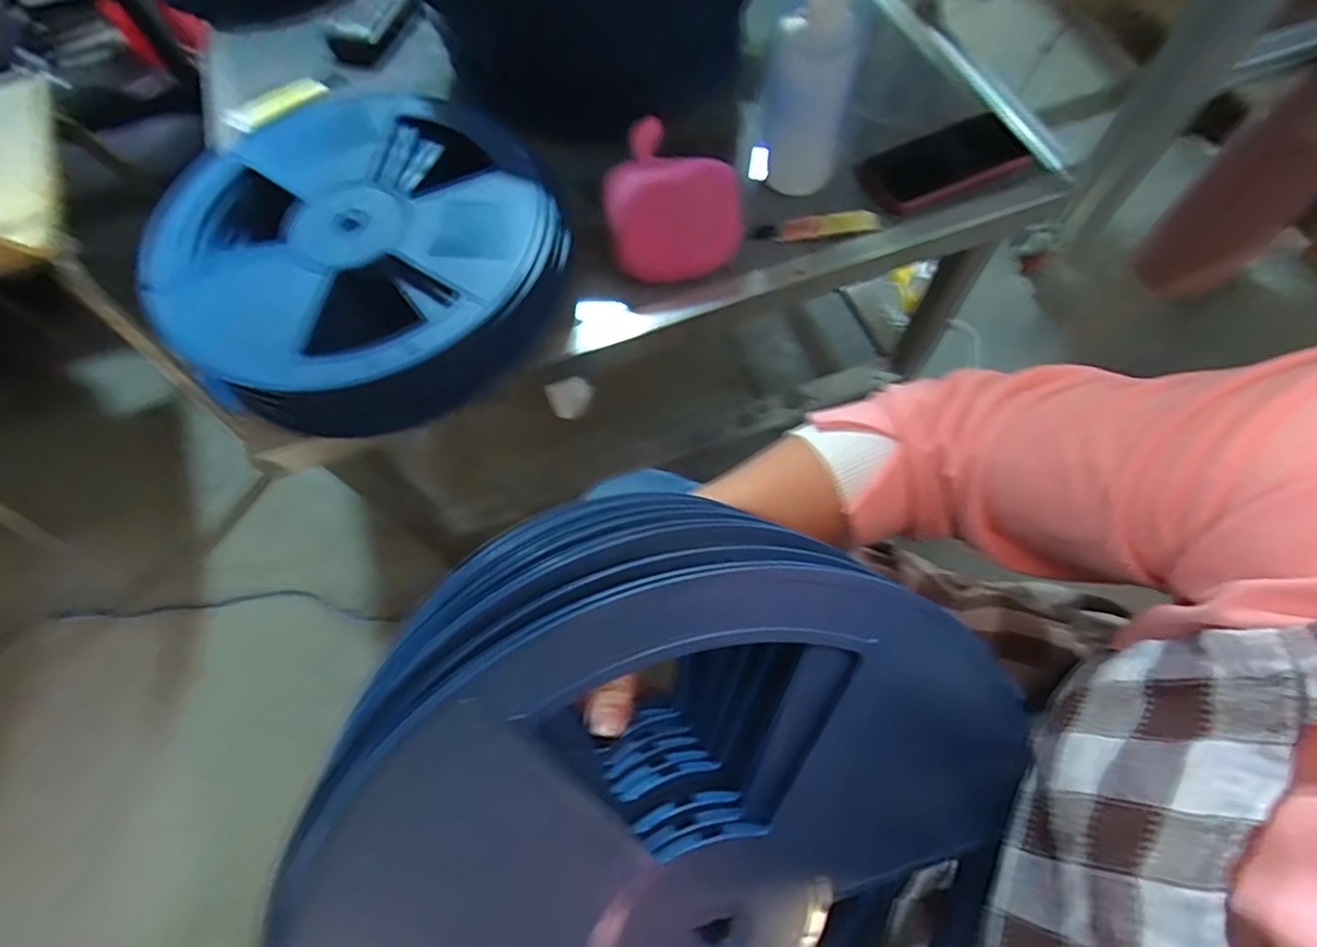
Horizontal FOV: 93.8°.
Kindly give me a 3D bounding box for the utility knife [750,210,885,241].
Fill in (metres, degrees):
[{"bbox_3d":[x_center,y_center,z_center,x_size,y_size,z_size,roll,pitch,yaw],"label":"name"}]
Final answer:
[{"bbox_3d":[0.148,-0.236,0.588,0.121,0.014,0.023,-10,66,-2],"label":"utility knife"}]

